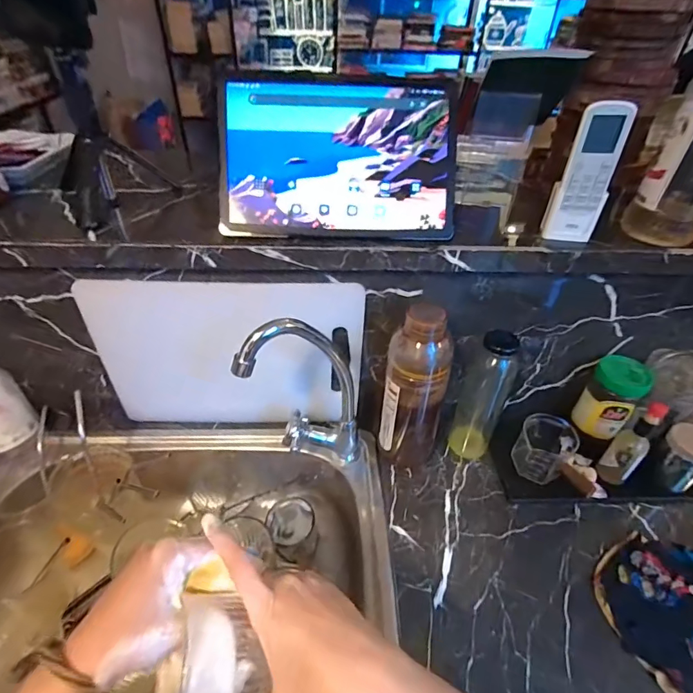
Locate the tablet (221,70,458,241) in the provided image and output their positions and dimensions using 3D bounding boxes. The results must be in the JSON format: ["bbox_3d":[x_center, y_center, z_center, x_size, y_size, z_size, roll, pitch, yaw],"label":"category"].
[{"bbox_3d":[-0.006,-0.204,0.456,0.248,0.165,0.010,1,6,-3],"label":"tablet"}]

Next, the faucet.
[{"bbox_3d":[-0.053,0.064,0.507,0.142,0.255,0.052,-13,43,-17],"label":"faucet"}]

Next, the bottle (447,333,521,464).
[{"bbox_3d":[0.185,0.065,0.563,0.058,0.207,0.064,24,45,24],"label":"bottle"}]

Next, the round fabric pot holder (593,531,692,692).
[{"bbox_3d":[0.363,0.290,0.451,0.154,0.012,0.167,2,42,-2],"label":"round fabric pot holder"}]

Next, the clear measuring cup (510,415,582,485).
[{"bbox_3d":[0.270,0.137,0.576,0.066,0.066,0.071,1,40,-1],"label":"clear measuring cup"}]

